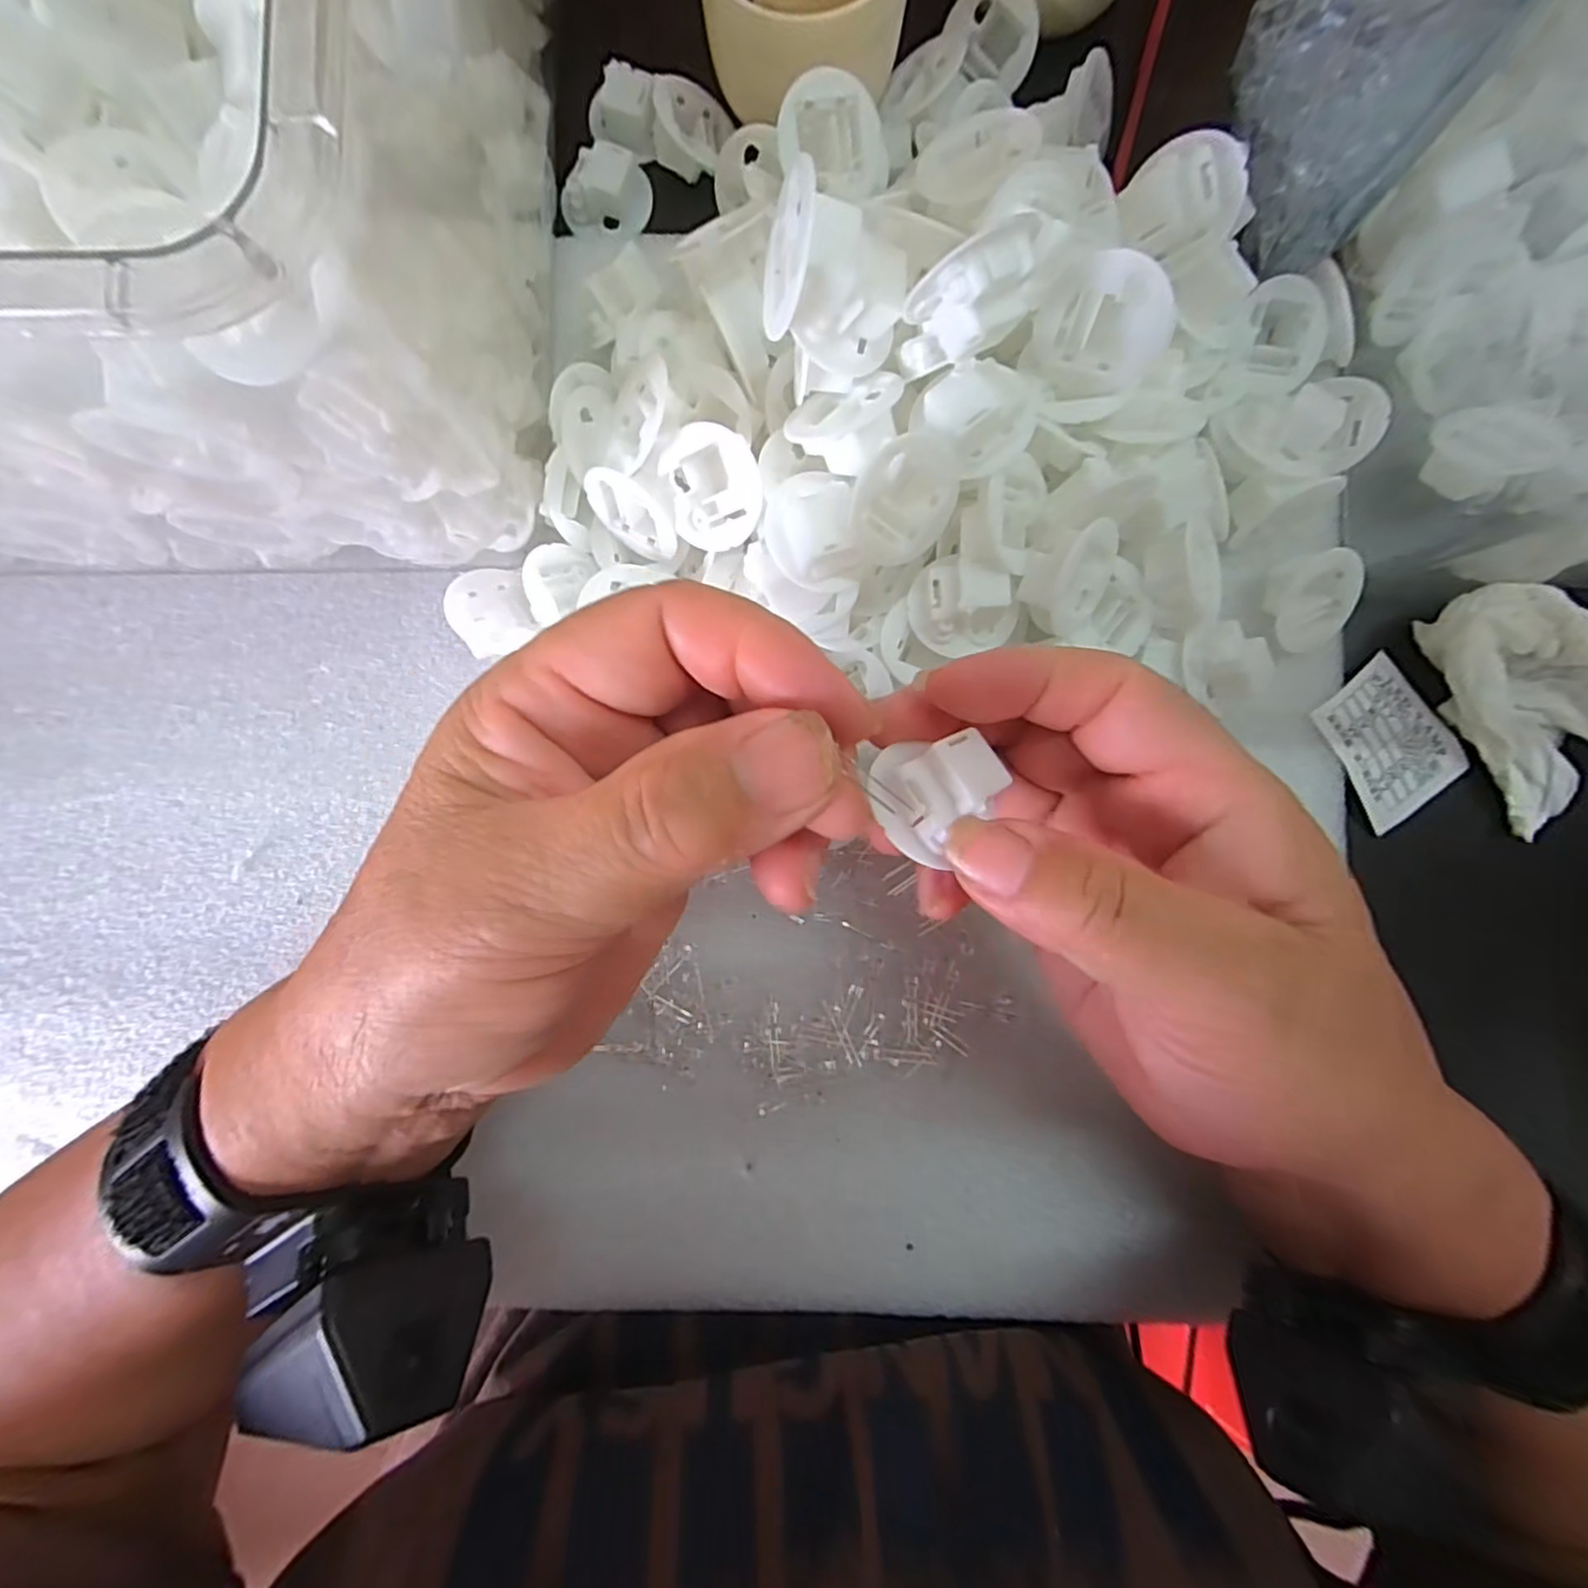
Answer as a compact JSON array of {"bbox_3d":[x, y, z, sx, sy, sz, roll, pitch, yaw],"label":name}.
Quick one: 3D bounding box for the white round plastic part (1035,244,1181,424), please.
[{"bbox_3d":[0.081,-0.120,0.177,0.033,0.036,0.011,18,59,19],"label":"white round plastic part"}]

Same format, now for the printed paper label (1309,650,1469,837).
[{"bbox_3d":[0.211,-0.019,0.235,0.042,0.009,0.051,-36,90,1],"label":"printed paper label"}]

